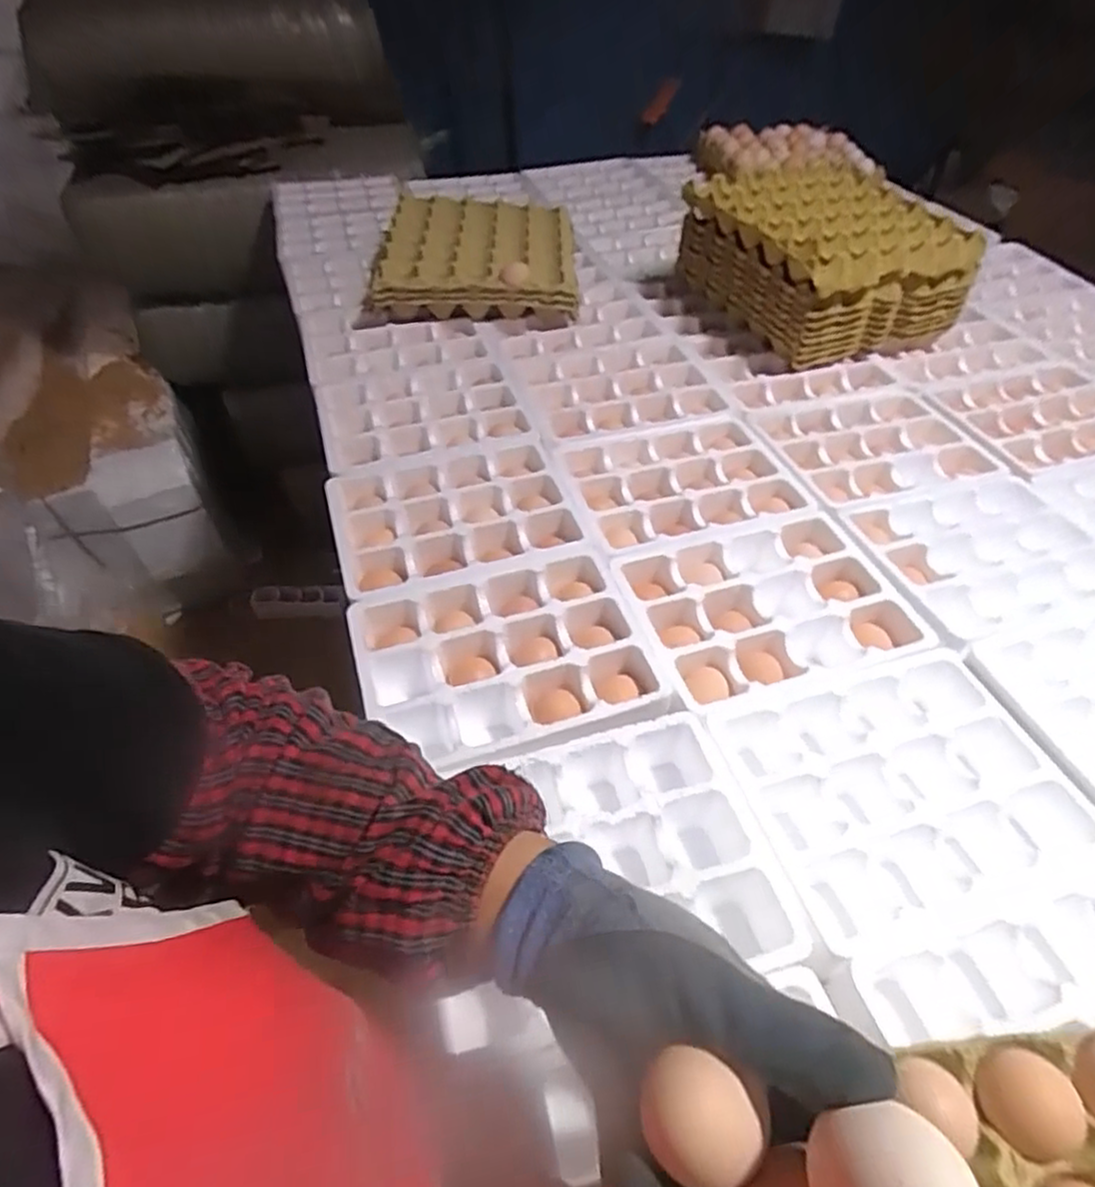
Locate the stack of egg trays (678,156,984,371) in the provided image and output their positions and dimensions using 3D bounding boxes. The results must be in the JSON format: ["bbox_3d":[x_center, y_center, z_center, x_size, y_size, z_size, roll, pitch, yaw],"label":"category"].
[{"bbox_3d":[0.398,-0.492,1.003,0.320,0.154,0.307,-19,50,-19],"label":"stack of egg trays"}]

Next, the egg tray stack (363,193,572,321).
[{"bbox_3d":[-0.111,-0.504,1.017,0.303,0.079,0.297,-1,47,-3],"label":"egg tray stack"}]

